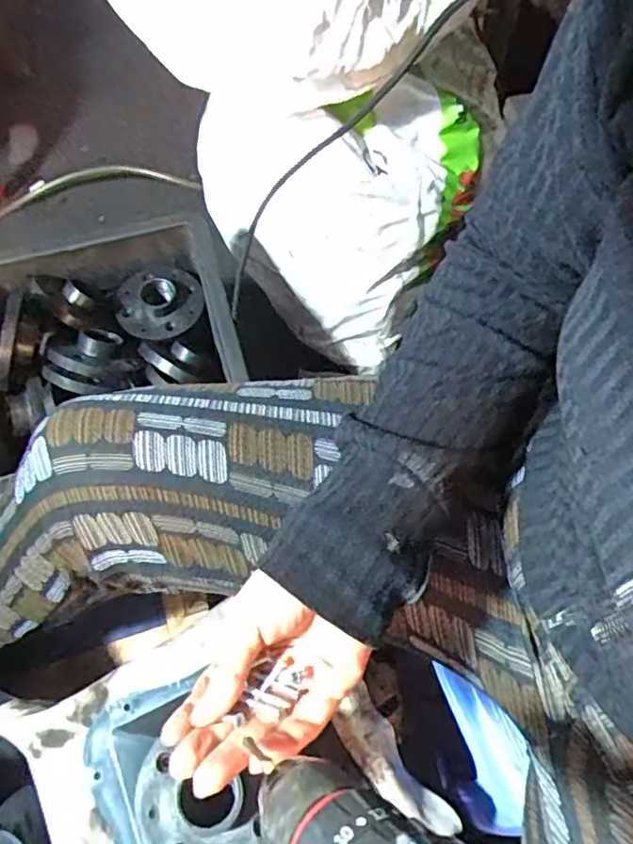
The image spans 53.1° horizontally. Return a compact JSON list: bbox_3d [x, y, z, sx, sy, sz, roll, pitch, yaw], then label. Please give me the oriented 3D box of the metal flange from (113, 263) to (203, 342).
[{"bbox_3d":[-0.174,-0.132,0.699,0.093,0.030,0.095,0,66,0],"label":"metal flange"}]

